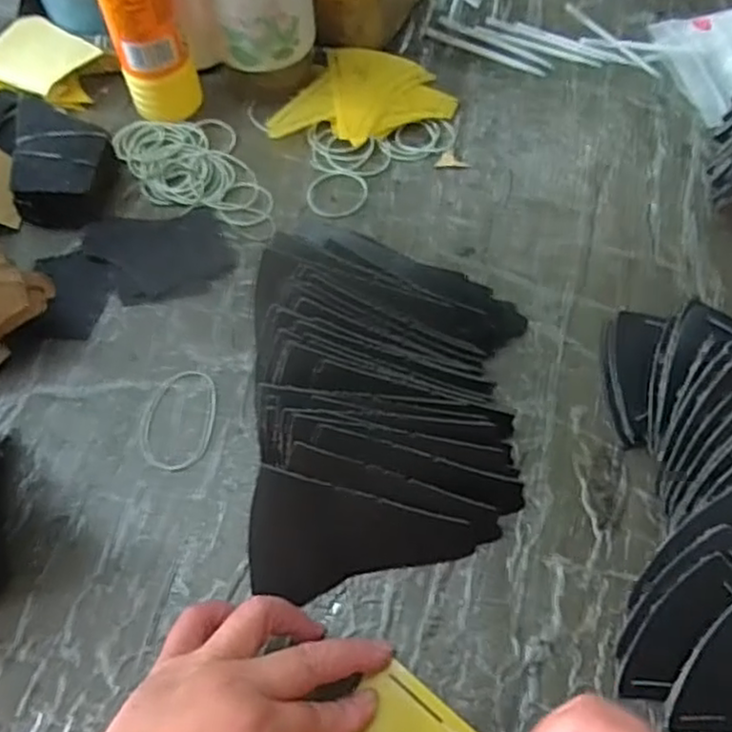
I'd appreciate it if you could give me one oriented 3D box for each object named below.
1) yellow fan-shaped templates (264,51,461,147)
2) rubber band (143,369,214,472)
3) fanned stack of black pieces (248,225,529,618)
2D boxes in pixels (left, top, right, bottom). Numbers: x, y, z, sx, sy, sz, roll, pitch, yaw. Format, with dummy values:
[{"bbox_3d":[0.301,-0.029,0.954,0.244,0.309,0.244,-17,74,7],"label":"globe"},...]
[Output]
[{"bbox_3d":[0.003,-0.215,0.562,0.129,0.021,0.105,14,64,10],"label":"yellow fan-shaped templates"},{"bbox_3d":[-0.118,0.033,0.443,0.044,0.004,0.069,7,62,6],"label":"rubber band"},{"bbox_3d":[0.017,0.015,0.409,0.159,0.067,0.222,-2,62,2],"label":"fanned stack of black pieces"}]

